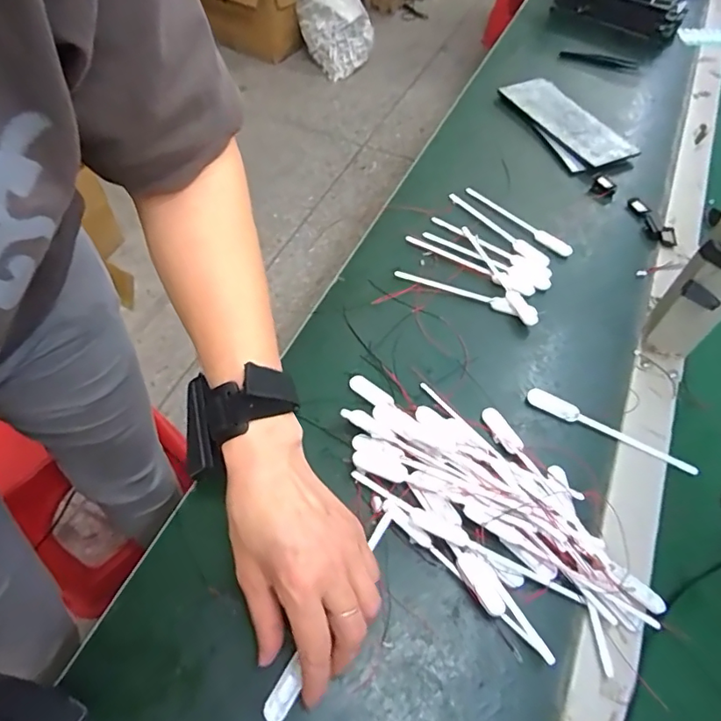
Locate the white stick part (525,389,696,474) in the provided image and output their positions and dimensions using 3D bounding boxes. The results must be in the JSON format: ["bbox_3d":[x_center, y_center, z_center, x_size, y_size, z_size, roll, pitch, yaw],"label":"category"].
[{"bbox_3d":[0.214,0.059,0.448,0.144,0.011,0.016,23,58,13],"label":"white stick part"}]

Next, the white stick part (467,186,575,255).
[{"bbox_3d":[0.180,-0.162,0.596,0.019,0.007,0.143,-37,67,-24],"label":"white stick part"}]

